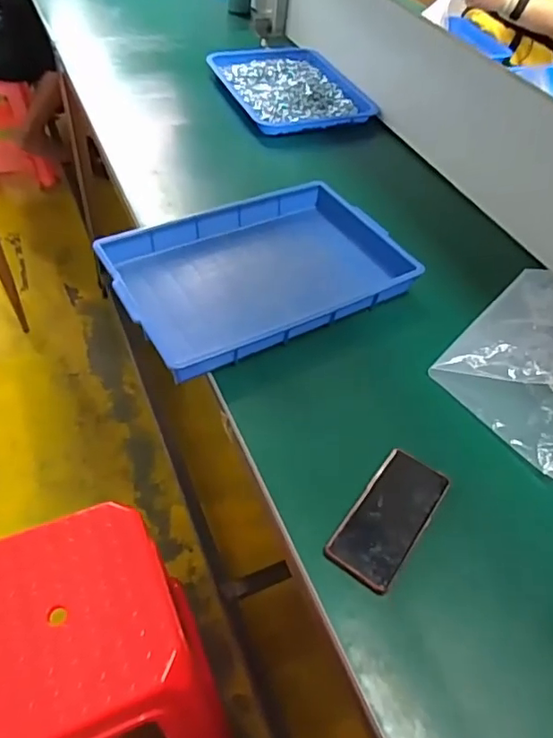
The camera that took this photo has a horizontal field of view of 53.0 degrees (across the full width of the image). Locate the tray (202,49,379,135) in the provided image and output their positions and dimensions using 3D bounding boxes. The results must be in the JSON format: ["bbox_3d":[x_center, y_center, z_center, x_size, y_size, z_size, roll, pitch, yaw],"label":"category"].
[{"bbox_3d":[0.023,-0.679,1.322,0.308,0.033,0.398,-17,53,-20],"label":"tray"}]

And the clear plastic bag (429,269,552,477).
[{"bbox_3d":[0.386,-0.028,0.765,0.330,0.066,0.230,-33,60,-30],"label":"clear plastic bag"}]

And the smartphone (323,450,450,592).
[{"bbox_3d":[0.124,0.160,0.610,0.076,0.008,0.164,31,53,19],"label":"smartphone"}]

